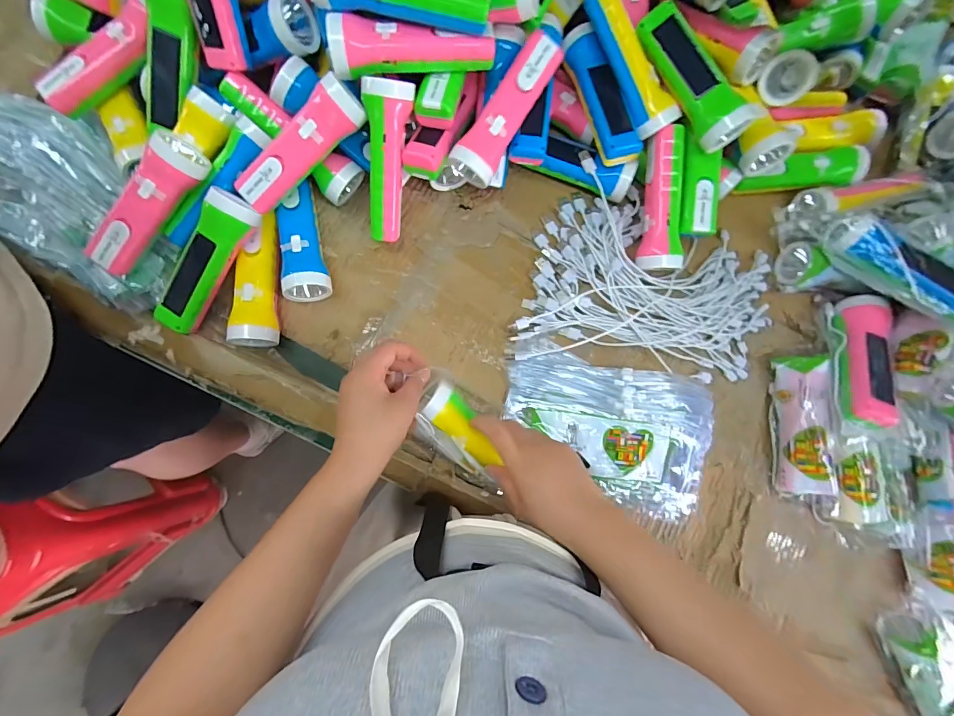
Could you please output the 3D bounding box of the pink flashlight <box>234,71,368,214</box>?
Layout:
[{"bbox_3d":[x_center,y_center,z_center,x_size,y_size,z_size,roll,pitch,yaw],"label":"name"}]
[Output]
[{"bbox_3d":[-0.187,-0.219,0.428,0.157,0.043,0.044,-36,89,17],"label":"pink flashlight"}]

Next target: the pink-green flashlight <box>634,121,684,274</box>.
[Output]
[{"bbox_3d":[0.219,-0.183,0.479,0.047,0.047,0.156,-1,87,-4],"label":"pink-green flashlight"}]

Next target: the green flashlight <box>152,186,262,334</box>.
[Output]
[{"bbox_3d":[-0.297,-0.103,0.444,0.045,0.043,0.161,33,98,-1],"label":"green flashlight"}]

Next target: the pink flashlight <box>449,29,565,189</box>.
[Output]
[{"bbox_3d":[0.032,-0.270,0.444,0.048,0.040,0.159,32,86,-1],"label":"pink flashlight"}]

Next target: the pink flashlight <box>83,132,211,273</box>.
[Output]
[{"bbox_3d":[-0.352,-0.158,0.434,0.046,0.053,0.162,44,101,0],"label":"pink flashlight"}]

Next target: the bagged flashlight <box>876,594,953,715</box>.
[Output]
[{"bbox_3d":[0.552,0.387,0.480,0.084,0.049,0.221,-31,87,-7],"label":"bagged flashlight"}]

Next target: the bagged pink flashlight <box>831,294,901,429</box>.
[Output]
[{"bbox_3d":[0.455,0.003,0.474,0.054,0.040,0.173,25,64,-2],"label":"bagged pink flashlight"}]

